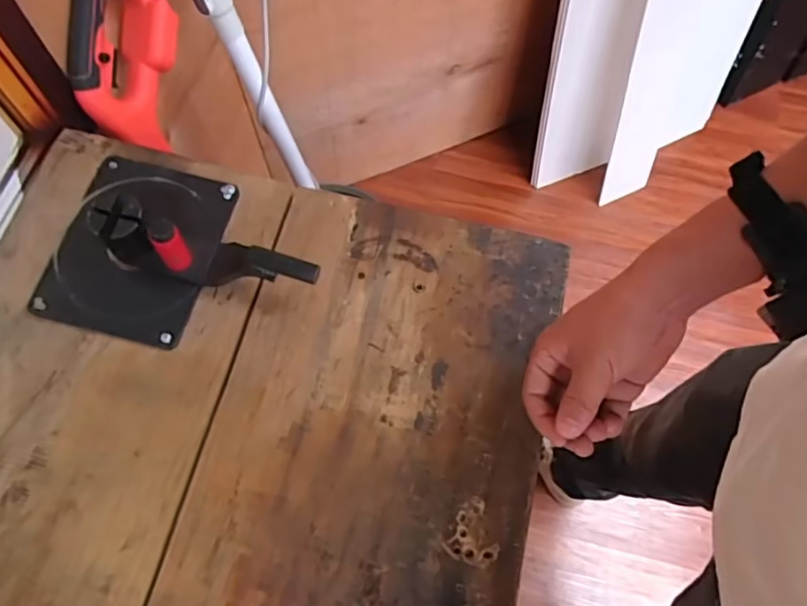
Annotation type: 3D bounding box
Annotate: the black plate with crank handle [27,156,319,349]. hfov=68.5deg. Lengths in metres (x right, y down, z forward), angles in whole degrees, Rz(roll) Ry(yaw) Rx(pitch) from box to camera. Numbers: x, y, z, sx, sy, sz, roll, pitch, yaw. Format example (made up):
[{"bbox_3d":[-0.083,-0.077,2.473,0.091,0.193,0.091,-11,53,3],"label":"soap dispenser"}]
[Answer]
[{"bbox_3d":[-0.224,-0.058,0.604,0.285,0.073,0.196,12,68,4],"label":"black plate with crank handle"}]

